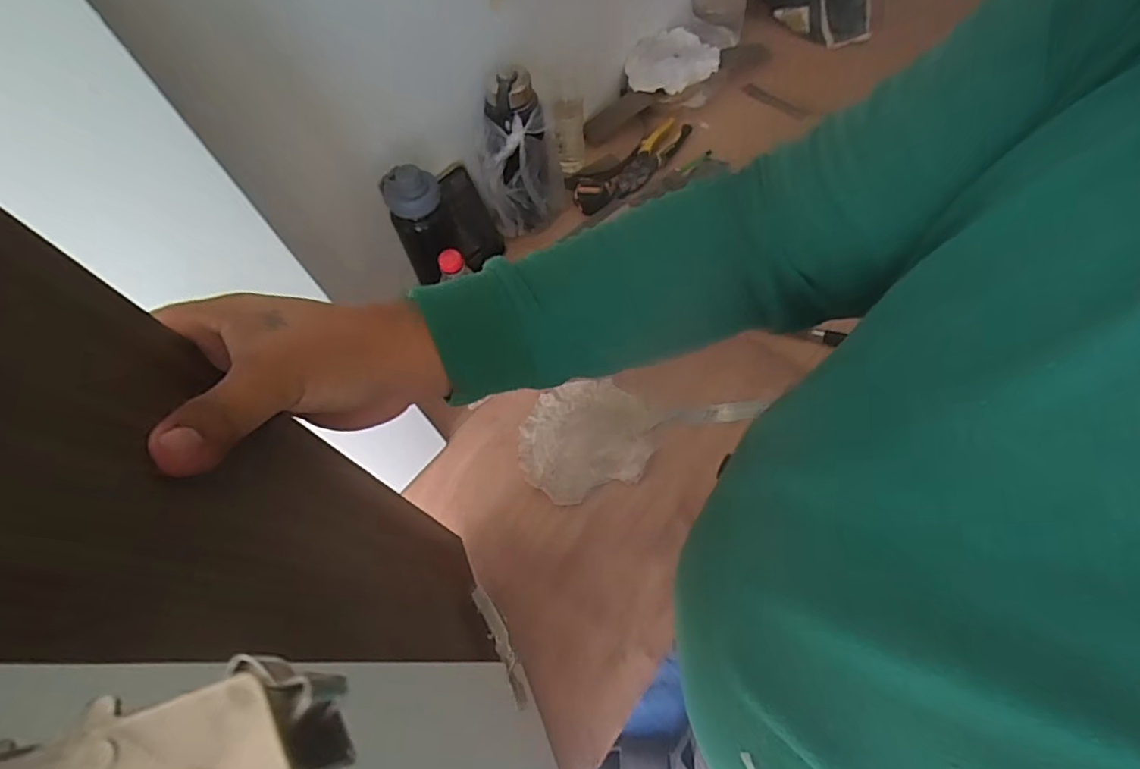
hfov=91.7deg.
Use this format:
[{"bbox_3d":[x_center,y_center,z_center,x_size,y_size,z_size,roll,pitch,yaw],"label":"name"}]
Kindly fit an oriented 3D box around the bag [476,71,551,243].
[{"bbox_3d":[-0.082,-0.346,0.847,0.106,0.243,0.087,-11,62,-3],"label":"bag"}]

